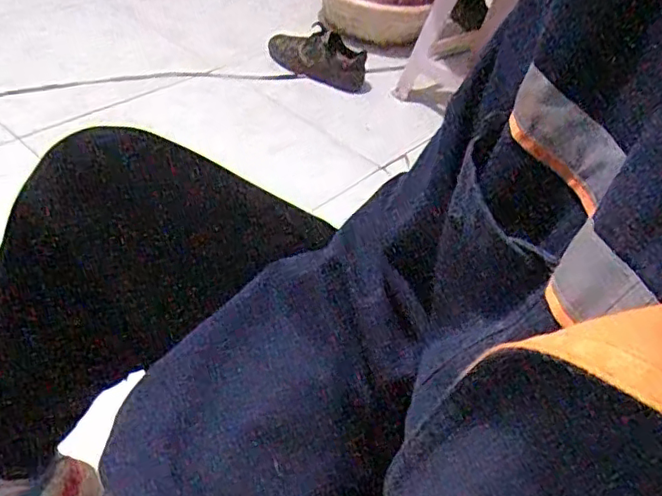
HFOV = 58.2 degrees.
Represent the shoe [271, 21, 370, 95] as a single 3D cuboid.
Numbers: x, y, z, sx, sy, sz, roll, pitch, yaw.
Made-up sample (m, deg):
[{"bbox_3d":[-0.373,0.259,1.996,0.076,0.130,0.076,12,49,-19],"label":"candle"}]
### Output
[{"bbox_3d":[-0.026,-0.453,1.437,0.254,0.101,0.108,13,43,2],"label":"shoe"}]

